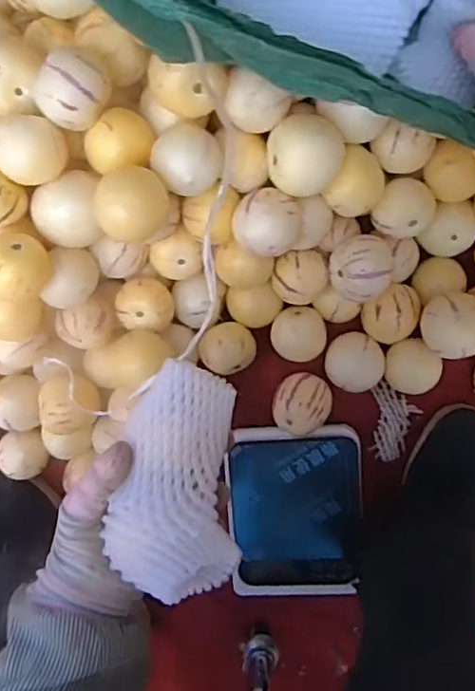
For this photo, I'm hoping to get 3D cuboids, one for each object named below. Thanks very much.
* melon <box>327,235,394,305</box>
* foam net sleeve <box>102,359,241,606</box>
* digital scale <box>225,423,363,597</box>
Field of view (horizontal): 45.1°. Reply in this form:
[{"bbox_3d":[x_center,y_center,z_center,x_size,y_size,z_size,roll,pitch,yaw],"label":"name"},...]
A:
[{"bbox_3d":[0.108,-0.067,0.496,0.053,0.054,0.056,1,98,5],"label":"melon"},{"bbox_3d":[-0.037,0.079,0.343,0.072,0.034,0.130,4,80,4],"label":"foam net sleeve"},{"bbox_3d":[0.056,0.167,0.555,0.125,0.028,0.179,-1,98,5],"label":"digital scale"}]

